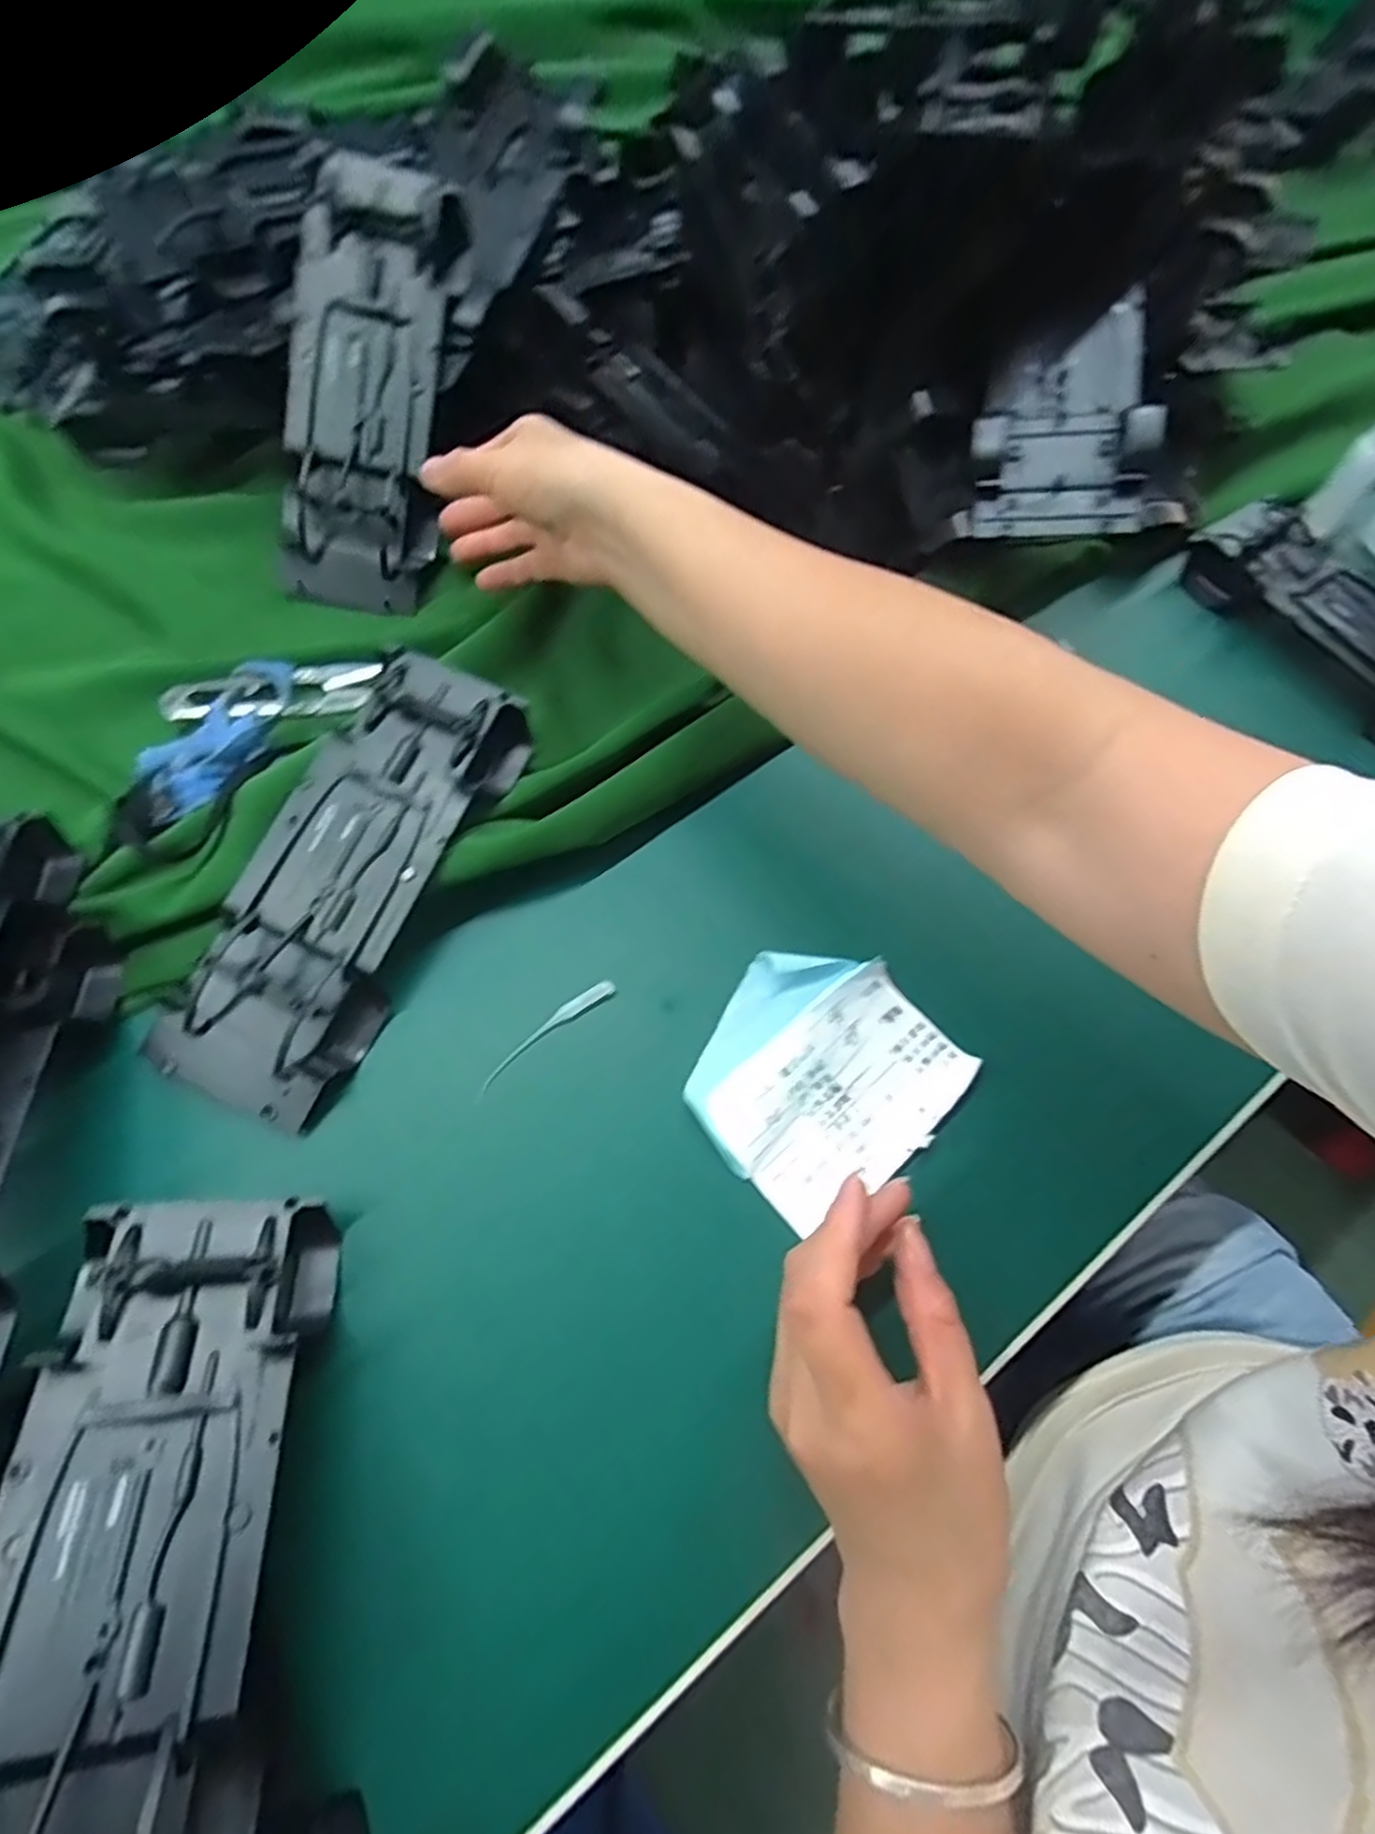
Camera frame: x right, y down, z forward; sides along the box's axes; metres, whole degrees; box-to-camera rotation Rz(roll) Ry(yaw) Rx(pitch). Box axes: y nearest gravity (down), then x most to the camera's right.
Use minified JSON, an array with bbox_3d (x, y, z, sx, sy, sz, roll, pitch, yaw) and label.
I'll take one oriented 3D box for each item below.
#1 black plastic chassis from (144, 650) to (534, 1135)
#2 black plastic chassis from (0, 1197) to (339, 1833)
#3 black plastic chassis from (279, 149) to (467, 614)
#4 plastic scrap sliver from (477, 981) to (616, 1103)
[{"bbox_3d":[-0.135,-0.017,0.304,0.068,0.027,0.190,25,80,8],"label":"black plastic chassis"},{"bbox_3d":[-0.151,0.180,0.203,0.070,0.045,0.195,-5,53,-6],"label":"black plastic chassis"},{"bbox_3d":[-0.159,-0.256,0.371,0.066,0.030,0.189,13,103,2],"label":"black plastic chassis"},{"bbox_3d":[-0.058,0.048,0.304,0.068,0.004,0.008,-38,89,-14],"label":"plastic scrap sliver"}]

